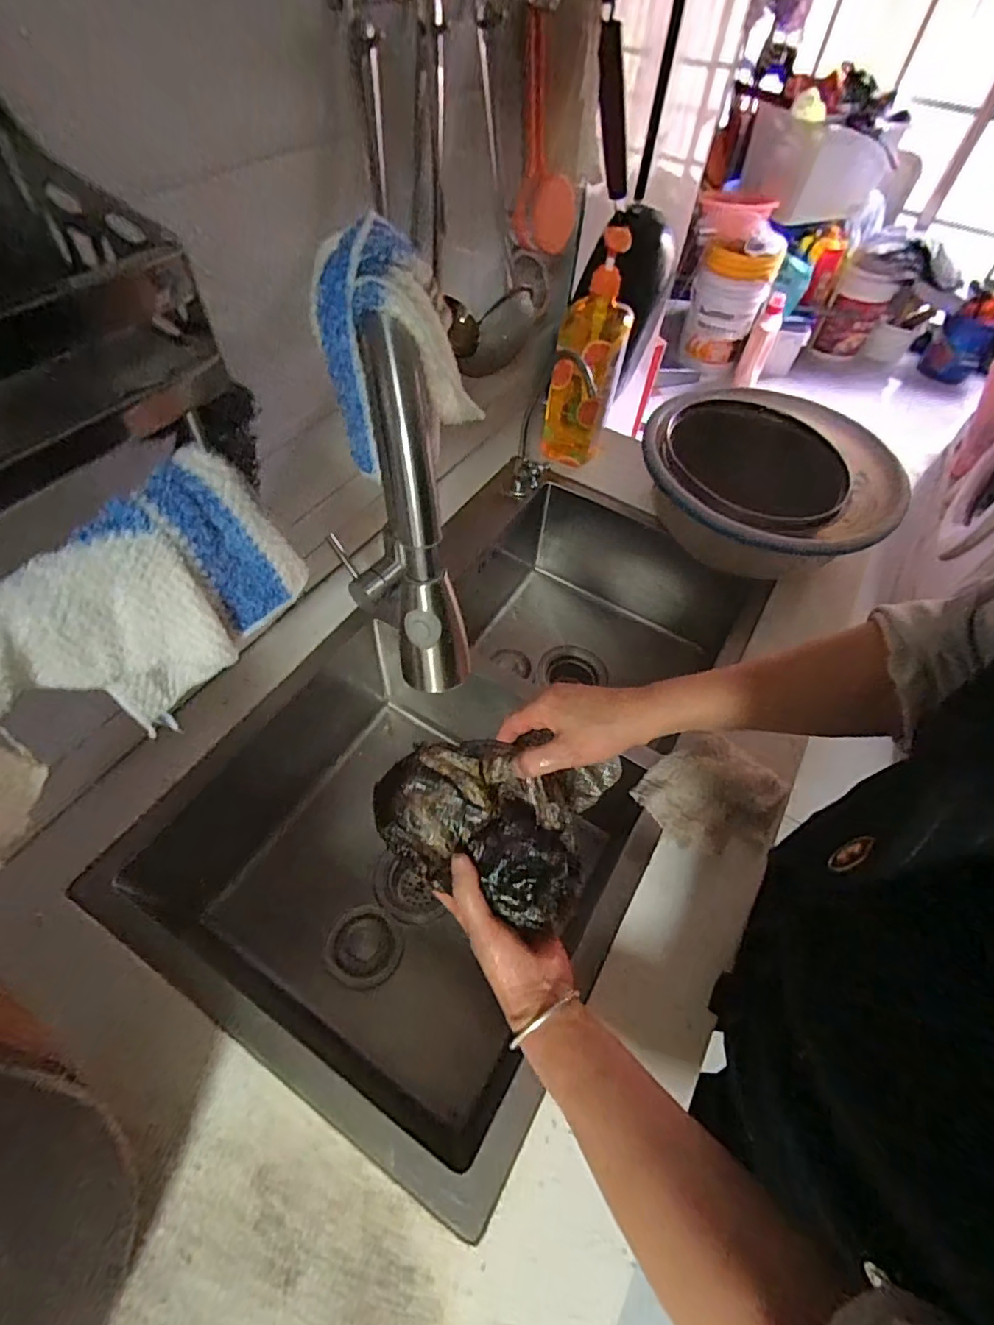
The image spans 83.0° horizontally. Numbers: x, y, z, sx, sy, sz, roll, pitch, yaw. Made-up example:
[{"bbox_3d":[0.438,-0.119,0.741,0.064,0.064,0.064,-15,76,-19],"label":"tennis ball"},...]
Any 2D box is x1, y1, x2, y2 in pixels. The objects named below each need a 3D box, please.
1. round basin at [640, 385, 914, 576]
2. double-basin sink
[{"bbox_3d":[0.352,-0.232,0.777,0.303,0.139,0.316,2,55,-3],"label":"round basin"},{"bbox_3d":[-0.022,0.086,0.746,0.474,0.254,0.789,28,58,14],"label":"double-basin sink"}]

